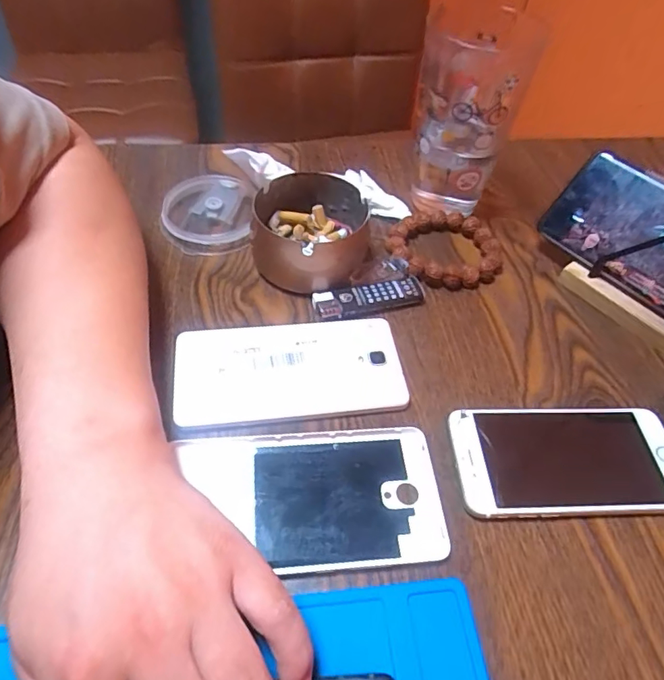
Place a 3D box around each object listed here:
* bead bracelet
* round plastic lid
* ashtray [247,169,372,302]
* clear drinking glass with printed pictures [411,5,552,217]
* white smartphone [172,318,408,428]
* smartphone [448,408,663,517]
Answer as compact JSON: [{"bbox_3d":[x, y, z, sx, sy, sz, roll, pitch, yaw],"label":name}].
[{"bbox_3d":[0.089,-0.073,0.410,0.085,0.015,0.077,-9,53,-11],"label":"bead bracelet"},{"bbox_3d":[-0.101,-0.103,0.417,0.071,0.017,0.078,-3,52,-6],"label":"round plastic lid"},{"bbox_3d":[-0.016,-0.079,0.386,0.091,0.045,0.093,4,51,-1],"label":"ashtray"},{"bbox_3d":[0.101,-0.172,0.401,0.072,0.152,0.088,15,52,8],"label":"clear drinking glass with printed pictures"},{"bbox_3d":[-0.028,0.019,0.329,0.140,0.011,0.071,-5,52,-8],"label":"white smartphone"},{"bbox_3d":[0.139,0.070,0.302,0.133,0.010,0.065,0,52,-4],"label":"smartphone"}]

